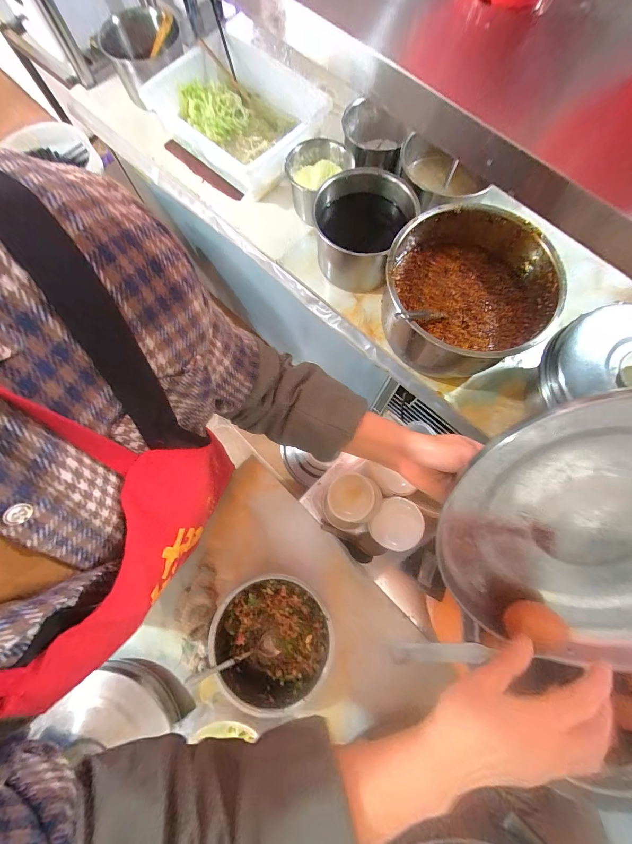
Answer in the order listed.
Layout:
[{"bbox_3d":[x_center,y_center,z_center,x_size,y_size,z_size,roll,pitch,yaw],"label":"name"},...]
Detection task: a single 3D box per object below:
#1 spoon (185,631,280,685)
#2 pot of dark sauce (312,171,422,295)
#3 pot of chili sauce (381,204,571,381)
[{"bbox_3d":[-0.140,0.412,0.537,0.155,0.017,0.036,-1,76,-33],"label":"spoon"},{"bbox_3d":[0.086,-0.390,0.641,0.179,0.124,0.181,0,78,1],"label":"pot of dark sauce"},{"bbox_3d":[0.259,-0.227,0.580,0.276,0.163,0.271,0,78,1],"label":"pot of chili sauce"}]

